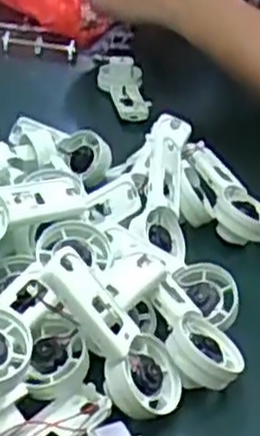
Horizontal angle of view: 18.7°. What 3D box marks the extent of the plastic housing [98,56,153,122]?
[{"bbox_3d":[-0.005,-0.112,0.673,0.037,0.025,0.089,-1,33,-9],"label":"plastic housing"}]

